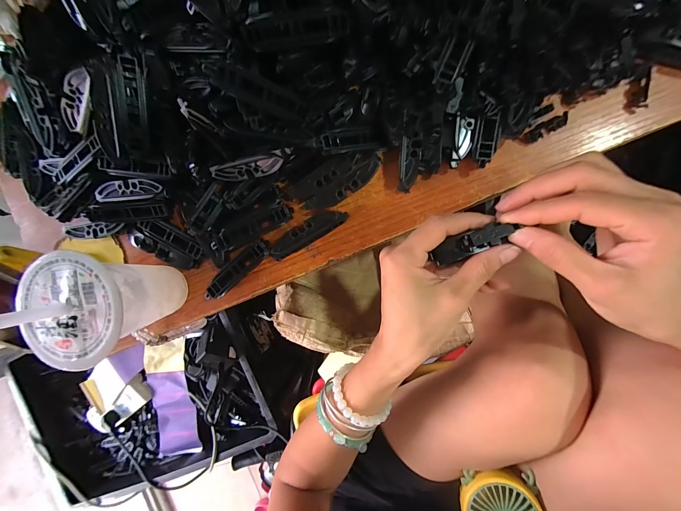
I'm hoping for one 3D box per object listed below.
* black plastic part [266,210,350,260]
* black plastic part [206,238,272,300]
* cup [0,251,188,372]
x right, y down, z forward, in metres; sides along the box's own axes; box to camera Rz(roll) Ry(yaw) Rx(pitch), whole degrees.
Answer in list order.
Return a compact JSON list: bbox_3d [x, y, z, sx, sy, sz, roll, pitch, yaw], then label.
[{"bbox_3d":[-0.031,-0.021,0.277,0.080,0.017,0.019,-29,90,9],"label":"black plastic part"},{"bbox_3d":[-0.101,0.014,0.287,0.080,0.019,0.018,-40,88,8],"label":"black plastic part"},{"bbox_3d":[-0.193,0.039,0.240,0.077,0.120,0.081,1,94,8],"label":"cup"}]

